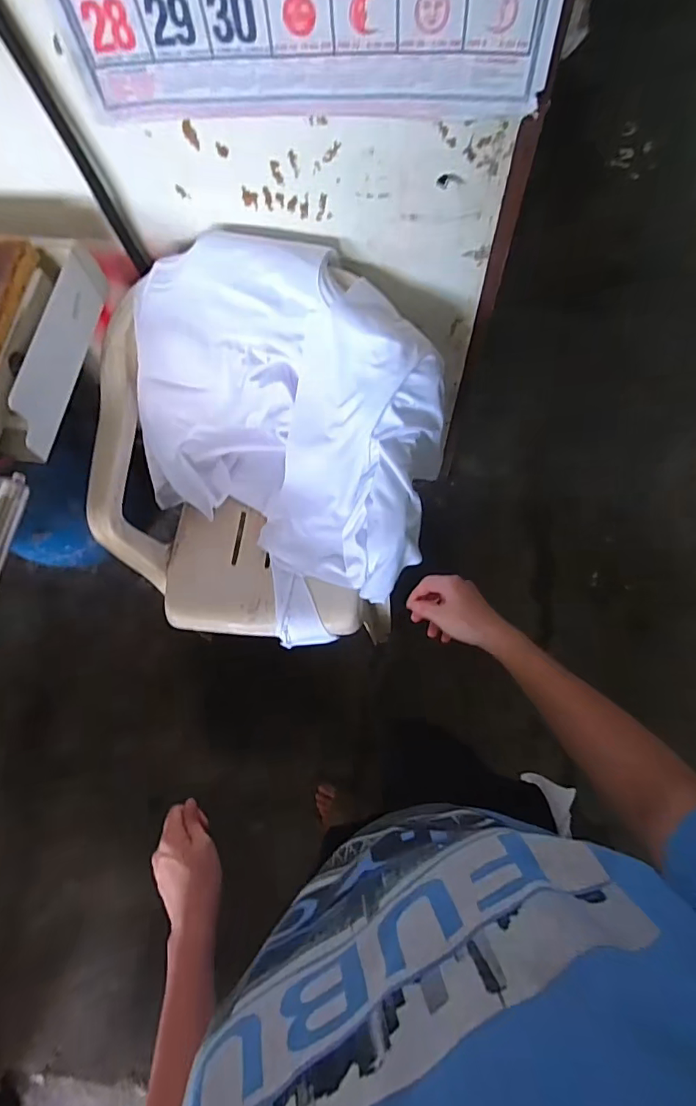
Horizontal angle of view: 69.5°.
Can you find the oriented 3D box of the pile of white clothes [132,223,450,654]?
[{"bbox_3d":[-0.097,-0.205,0.890,0.557,0.416,0.453,41,77,15],"label":"pile of white clothes"}]

